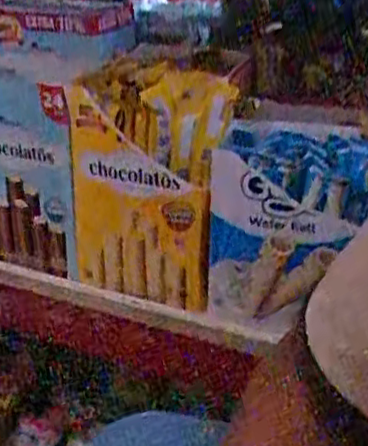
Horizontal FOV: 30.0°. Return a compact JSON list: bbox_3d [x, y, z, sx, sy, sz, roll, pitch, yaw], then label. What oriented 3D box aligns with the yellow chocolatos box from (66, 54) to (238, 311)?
[{"bbox_3d":[-0.019,-0.038,0.550,0.111,0.167,0.091,10,29,20],"label":"yellow chocolatos box"}]

